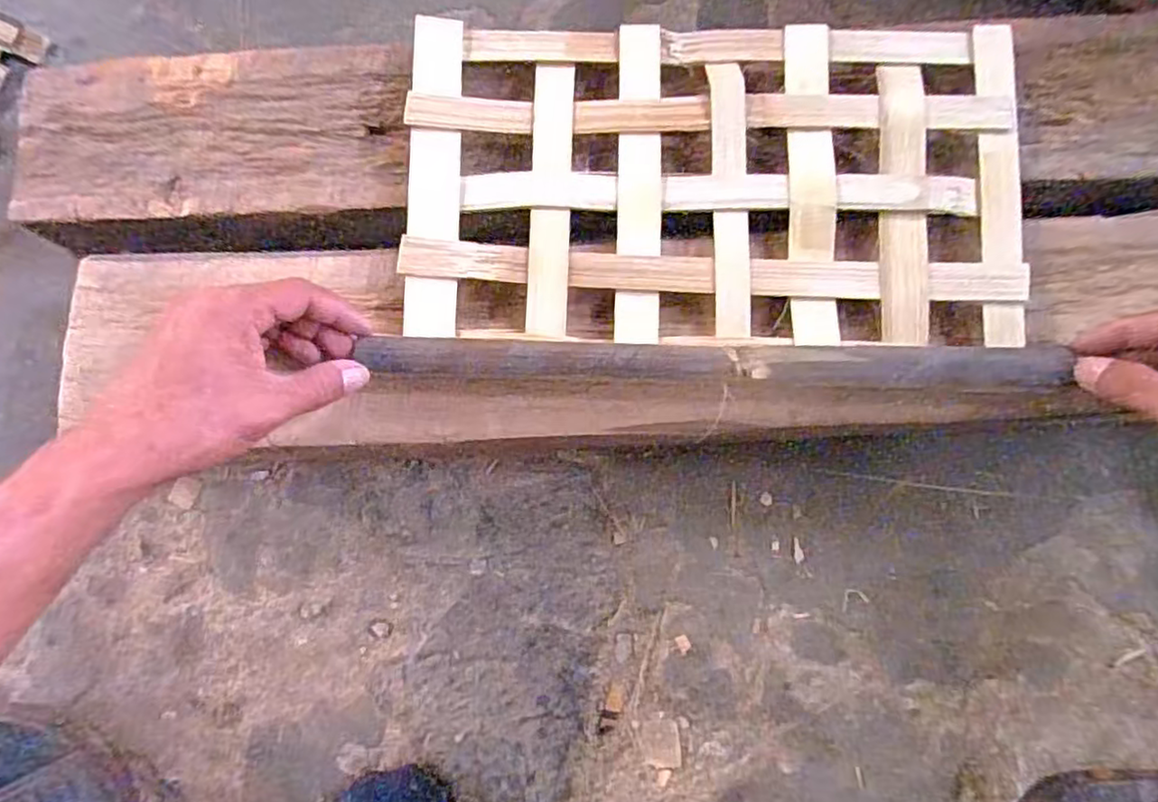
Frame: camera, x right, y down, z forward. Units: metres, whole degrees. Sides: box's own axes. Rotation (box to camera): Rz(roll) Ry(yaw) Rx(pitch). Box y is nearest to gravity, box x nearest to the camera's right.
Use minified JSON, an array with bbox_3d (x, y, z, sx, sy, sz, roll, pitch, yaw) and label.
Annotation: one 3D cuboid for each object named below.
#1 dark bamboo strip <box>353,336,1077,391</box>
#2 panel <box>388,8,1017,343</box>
[{"bbox_3d":[0.075,-0.021,0.362,0.379,0.022,0.021,1,83,-2],"label":"dark bamboo strip"},{"bbox_3d":[0.077,-0.130,0.379,0.343,0.011,0.191,0,83,0],"label":"panel"}]

